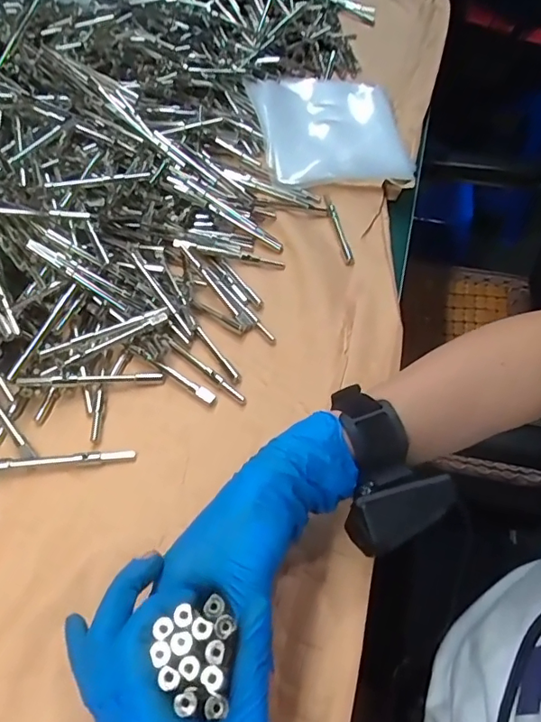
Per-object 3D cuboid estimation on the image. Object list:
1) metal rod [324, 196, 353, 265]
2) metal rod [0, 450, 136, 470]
[{"bbox_3d":[0.073,-0.145,0.561,0.010,0.006,0.109,-8,54,-6],"label":"metal rod"},{"bbox_3d":[-0.160,0.074,0.388,0.112,0.009,0.010,-5,53,-4],"label":"metal rod"}]

